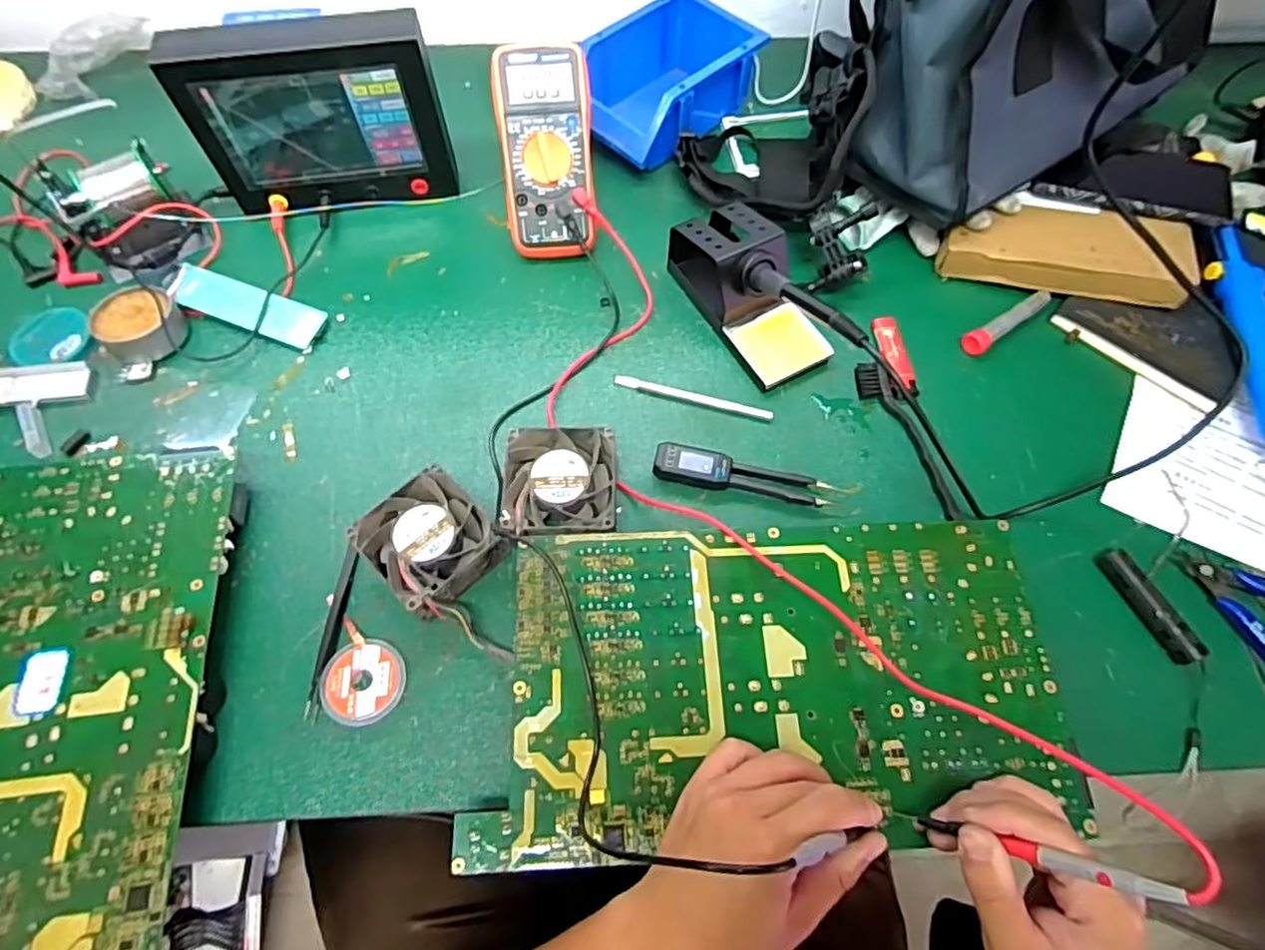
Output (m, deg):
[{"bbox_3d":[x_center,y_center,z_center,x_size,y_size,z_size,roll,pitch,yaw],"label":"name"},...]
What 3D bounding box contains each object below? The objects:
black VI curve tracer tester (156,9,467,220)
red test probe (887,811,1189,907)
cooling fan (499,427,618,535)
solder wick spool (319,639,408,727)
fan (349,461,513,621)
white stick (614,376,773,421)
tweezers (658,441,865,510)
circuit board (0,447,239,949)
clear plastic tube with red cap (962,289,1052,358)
[{"bbox_3d":[-0.275,-0.315,0.581,0.206,0.153,0.058,-12,65,-6],"label":"black VI curve tracer tester"},{"bbox_3d":[0.191,0.187,0.326,0.008,0.135,0.007,34,63,-25],"label":"red test probe"},{"bbox_3d":[-0.052,0.009,0.487,0.081,0.043,0.082,-2,64,-2],"label":"cooling fan"},{"bbox_3d":[-0.180,0.139,0.436,0.054,0.013,0.053,0,64,-1],"label":"solder wick spool"},{"bbox_3d":[-0.143,0.048,0.467,0.083,0.041,0.079,41,70,17],"label":"fan"},{"bbox_3d":[0.050,-0.065,0.546,0.135,0.005,0.010,16,65,7],"label":"white stick"},{"bbox_3d":[0.093,0.004,0.505,0.154,0.020,0.029,11,65,5],"label":"tweezers"},{"bbox_3d":[-0.366,0.156,0.410,0.194,0.045,0.355,-7,65,-4],"label":"circuit board"},{"bbox_3d":[0.333,-0.139,0.576,0.105,0.018,0.022,-35,70,-16],"label":"clear plastic tube with red cap"}]

